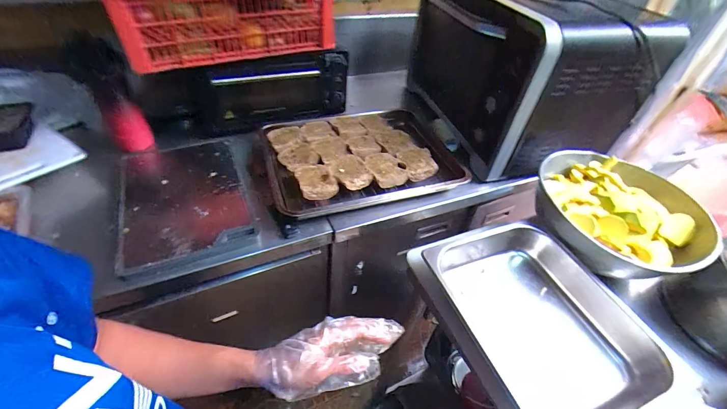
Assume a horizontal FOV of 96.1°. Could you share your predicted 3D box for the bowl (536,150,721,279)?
[{"bbox_3d":[0.495,0.012,0.653,0.285,0.093,0.279,4,45,-4],"label":"bowl"}]

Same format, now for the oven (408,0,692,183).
[{"bbox_3d":[0.386,-0.388,0.888,0.387,0.329,0.589,-7,46,-14],"label":"oven"}]

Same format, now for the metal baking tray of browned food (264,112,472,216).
[{"bbox_3d":[-0.001,-0.121,0.785,0.453,0.068,0.325,-14,51,-18],"label":"metal baking tray of browned food"}]

